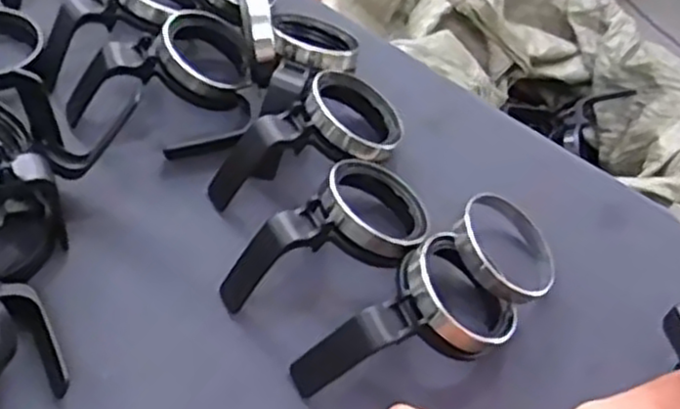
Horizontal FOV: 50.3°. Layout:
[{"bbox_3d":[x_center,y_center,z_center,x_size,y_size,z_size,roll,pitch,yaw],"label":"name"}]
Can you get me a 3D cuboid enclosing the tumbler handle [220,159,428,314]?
[{"bbox_3d":[-0.004,0.022,0.453,0.081,0.053,0.137,40,63,20],"label":"tumbler handle"}]

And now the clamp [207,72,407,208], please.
[{"bbox_3d":[-0.025,-0.052,0.500,0.137,0.050,0.077,-8,58,-9],"label":"clamp"}]

